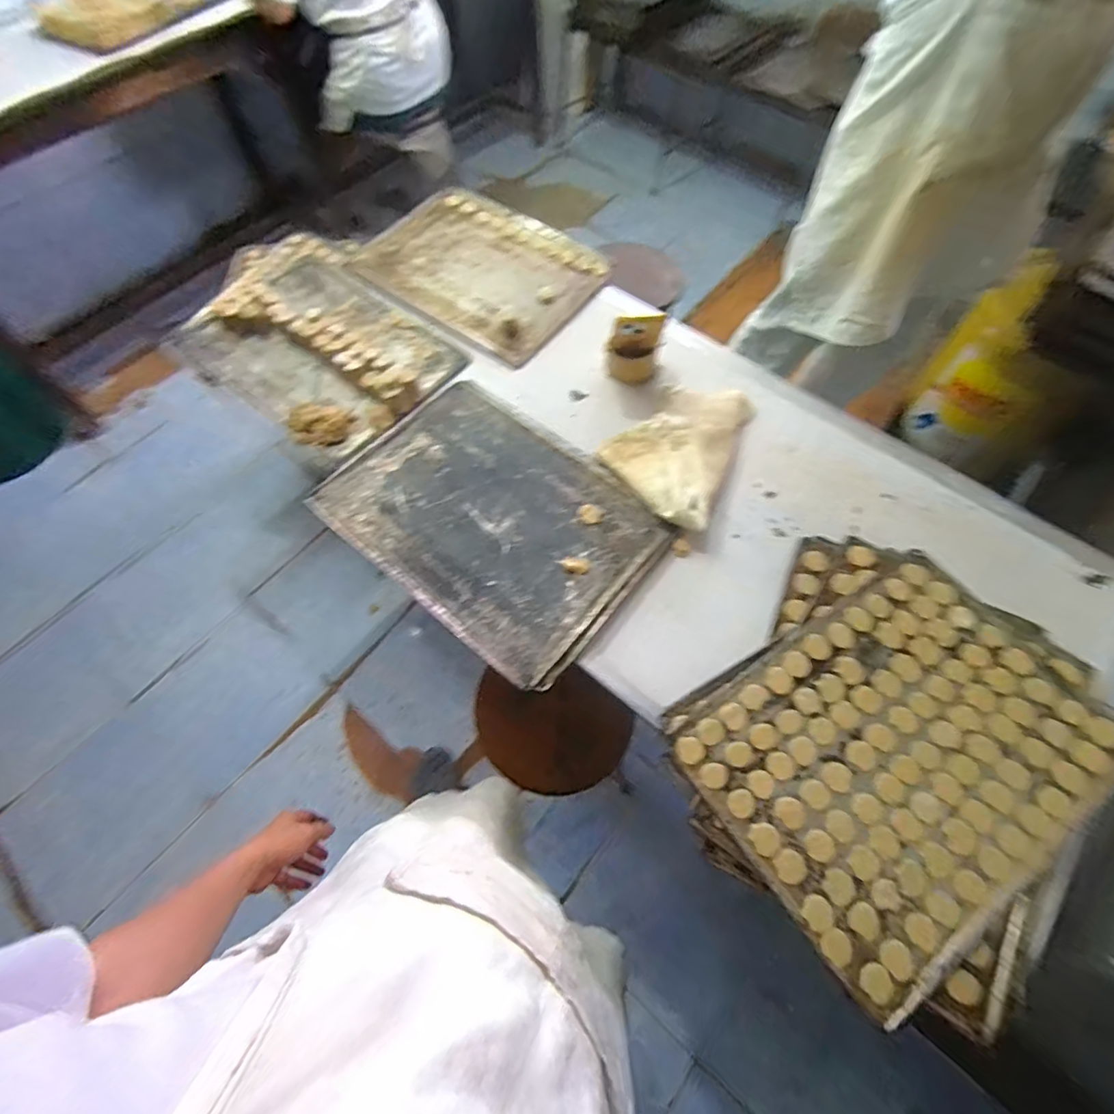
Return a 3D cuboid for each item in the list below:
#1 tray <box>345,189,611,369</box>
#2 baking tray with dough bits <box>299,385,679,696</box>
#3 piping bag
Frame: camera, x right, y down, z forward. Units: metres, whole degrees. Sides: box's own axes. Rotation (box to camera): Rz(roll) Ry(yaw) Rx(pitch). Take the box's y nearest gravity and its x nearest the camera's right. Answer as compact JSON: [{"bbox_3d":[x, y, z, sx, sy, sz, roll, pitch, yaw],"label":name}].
[{"bbox_3d":[-0.144,-0.595,1.086,0.451,0.022,0.348,36,65,16],"label":"tray"},{"bbox_3d":[-0.095,-0.066,0.817,0.467,0.025,0.338,36,65,16],"label":"baking tray with dough bits"},{"bbox_3d":[0.184,-0.183,0.847,0.187,0.050,0.272,24,62,10],"label":"piping bag"}]

